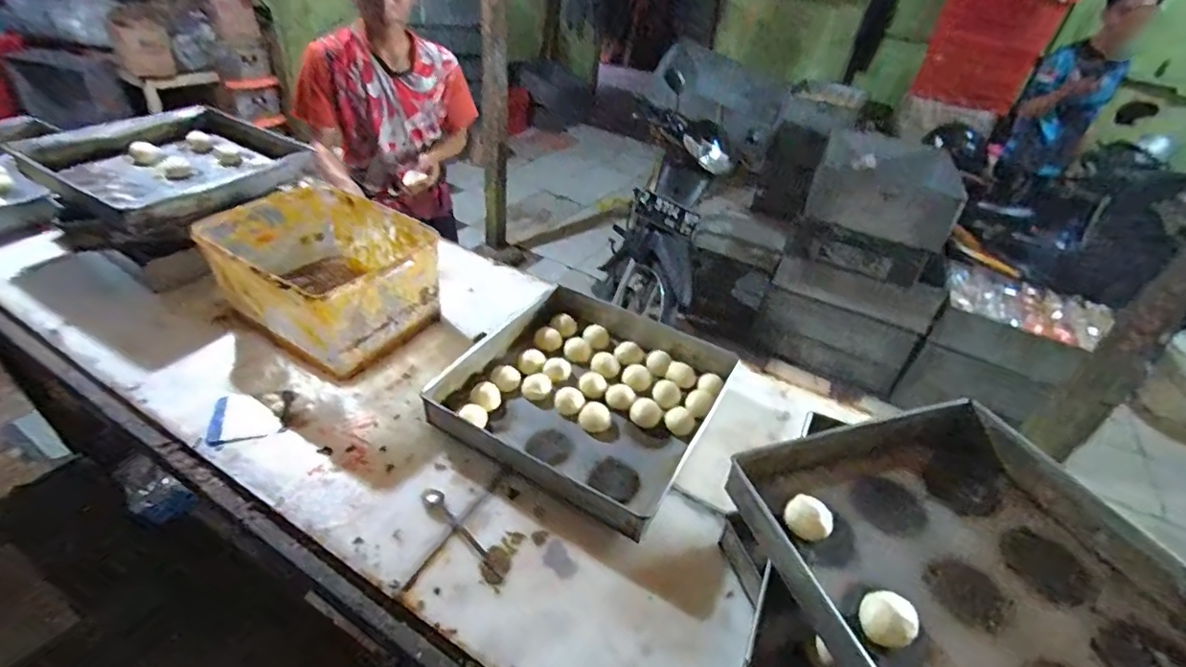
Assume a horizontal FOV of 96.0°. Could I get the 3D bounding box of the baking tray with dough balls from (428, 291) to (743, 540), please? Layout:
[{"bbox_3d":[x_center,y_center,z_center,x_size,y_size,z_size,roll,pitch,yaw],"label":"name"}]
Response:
[{"bbox_3d":[0.000,0.096,0.962,0.417,0.069,0.436,23,40,19],"label":"baking tray with dough balls"}]

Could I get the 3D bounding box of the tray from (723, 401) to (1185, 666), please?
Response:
[{"bbox_3d":[0.435,0.271,0.576,0.442,0.072,0.425,-7,40,-18],"label":"tray"}]

